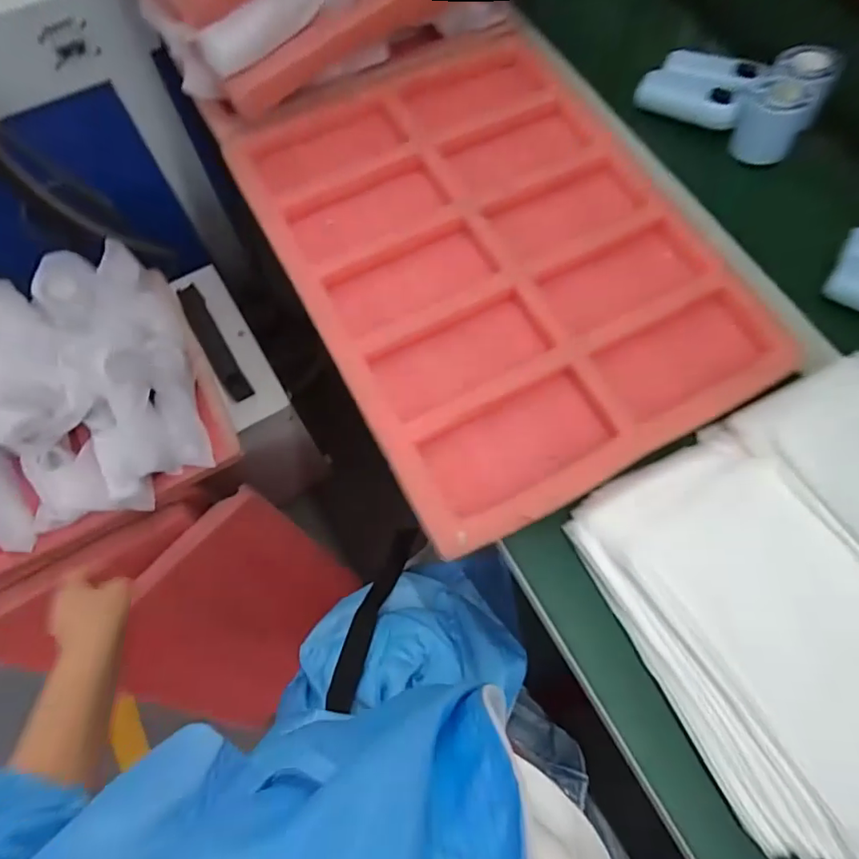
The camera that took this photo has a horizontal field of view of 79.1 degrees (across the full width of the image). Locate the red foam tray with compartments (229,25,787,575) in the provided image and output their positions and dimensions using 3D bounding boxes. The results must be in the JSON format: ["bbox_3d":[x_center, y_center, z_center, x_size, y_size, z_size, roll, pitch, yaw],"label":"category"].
[{"bbox_3d":[0.056,-0.163,0.447,0.328,0.016,0.441,-25,73,-8],"label":"red foam tray with compartments"}]

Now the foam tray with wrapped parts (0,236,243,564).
[{"bbox_3d":[-0.506,-0.028,0.652,0.410,0.155,0.326,-30,72,-10],"label":"foam tray with wrapped parts"}]

